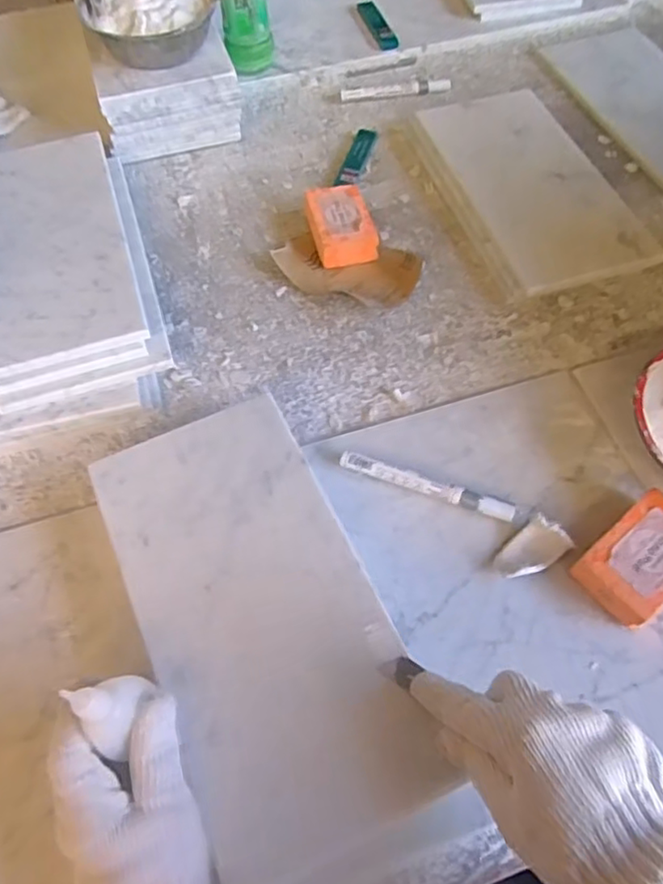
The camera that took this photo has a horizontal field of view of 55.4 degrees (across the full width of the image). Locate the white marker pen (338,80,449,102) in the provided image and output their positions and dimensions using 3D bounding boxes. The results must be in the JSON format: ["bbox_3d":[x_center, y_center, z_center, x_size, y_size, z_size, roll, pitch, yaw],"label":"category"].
[{"bbox_3d":[0.083,-0.451,0.808,0.139,0.013,0.013,-6,58,-2],"label":"white marker pen"}]

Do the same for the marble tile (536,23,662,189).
[{"bbox_3d":[0.397,-0.442,0.794,0.159,0.013,0.339,-15,59,-7],"label":"marble tile"}]

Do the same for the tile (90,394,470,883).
[{"bbox_3d":[-0.051,0.106,0.421,0.146,0.014,0.298,-22,62,-11],"label":"tile"}]

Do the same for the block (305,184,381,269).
[{"bbox_3d":[0.009,-0.229,0.670,0.063,0.033,0.101,-13,59,-6],"label":"block"}]

